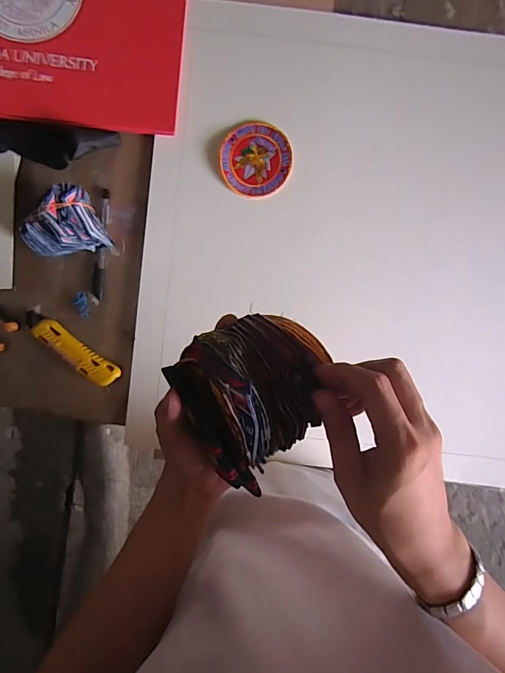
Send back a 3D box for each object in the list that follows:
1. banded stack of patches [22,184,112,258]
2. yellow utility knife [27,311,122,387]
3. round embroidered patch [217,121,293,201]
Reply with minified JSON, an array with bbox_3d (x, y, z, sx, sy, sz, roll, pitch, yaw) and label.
[{"bbox_3d":[-0.230,-0.139,0.509,0.097,0.071,0.076,-10,93,3],"label":"banded stack of patches"},{"bbox_3d":[-0.244,0.017,0.551,0.147,0.015,0.033,35,93,-2],"label":"yellow utility knife"},{"bbox_3d":[0.005,-0.225,0.529,0.089,0.010,0.091,-5,96,1],"label":"round embroidered patch"}]

